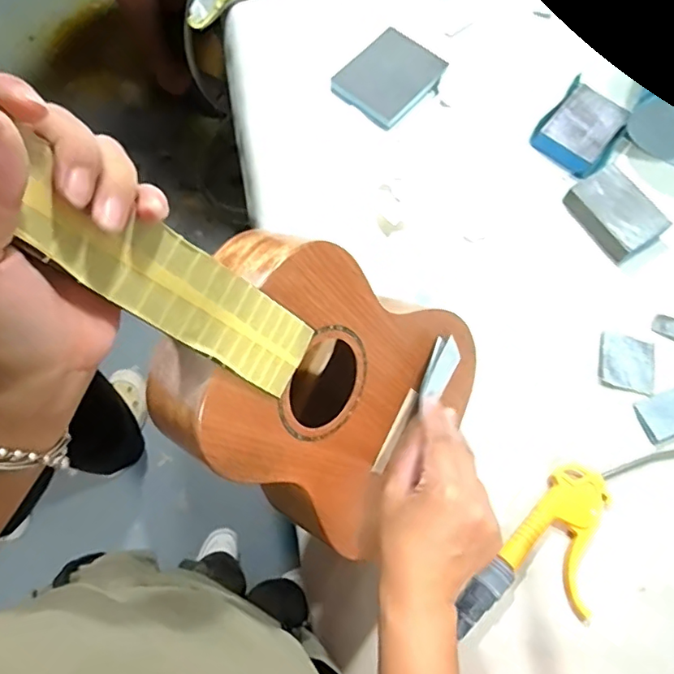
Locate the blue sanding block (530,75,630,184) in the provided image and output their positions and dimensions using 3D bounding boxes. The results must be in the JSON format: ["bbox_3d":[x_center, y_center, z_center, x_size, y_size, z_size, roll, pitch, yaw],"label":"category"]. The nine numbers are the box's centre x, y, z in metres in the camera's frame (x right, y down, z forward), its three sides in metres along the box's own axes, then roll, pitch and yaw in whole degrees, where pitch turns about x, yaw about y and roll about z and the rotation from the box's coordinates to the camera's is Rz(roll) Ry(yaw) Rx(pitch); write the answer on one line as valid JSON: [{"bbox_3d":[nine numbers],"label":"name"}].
[{"bbox_3d":[0.294,-0.247,0.642,0.087,0.029,0.095,39,74,11],"label":"blue sanding block"}]

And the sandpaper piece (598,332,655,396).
[{"bbox_3d":[0.301,0.027,0.556,0.057,0.007,0.062,18,71,4],"label":"sandpaper piece"}]

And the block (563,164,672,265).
[{"bbox_3d":[0.315,-0.140,0.607,0.071,0.026,0.098,-32,75,-13],"label":"block"}]

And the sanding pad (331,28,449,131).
[{"bbox_3d":[0.066,-0.322,0.664,0.097,0.015,0.119,43,74,11],"label":"sanding pad"}]

